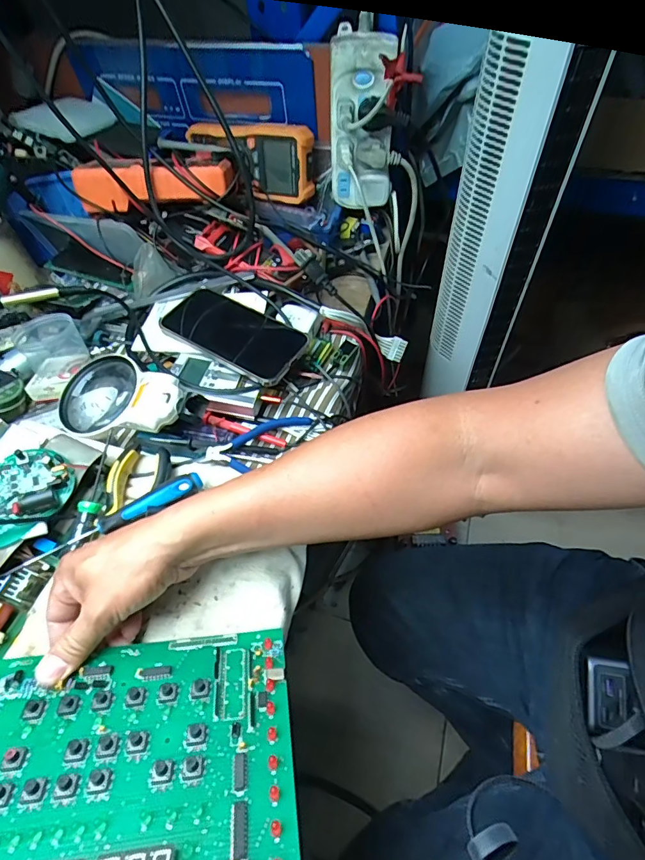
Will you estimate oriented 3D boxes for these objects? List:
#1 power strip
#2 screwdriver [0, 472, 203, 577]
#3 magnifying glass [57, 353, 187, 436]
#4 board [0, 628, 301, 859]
[{"bbox_3d":[0.046,-0.359,0.551,0.078,0.177,0.049,32,63,22],"label":"power strip"},{"bbox_3d":[-0.184,0.082,0.402,0.165,0.020,0.021,-28,59,-15],"label":"screwdriver"},{"bbox_3d":[-0.211,-0.030,0.478,0.163,0.049,0.095,8,55,28],"label":"magnifying glass"},{"bbox_3d":[-0.126,0.199,0.281,0.212,0.009,0.156,-2,30,-8],"label":"board"}]

